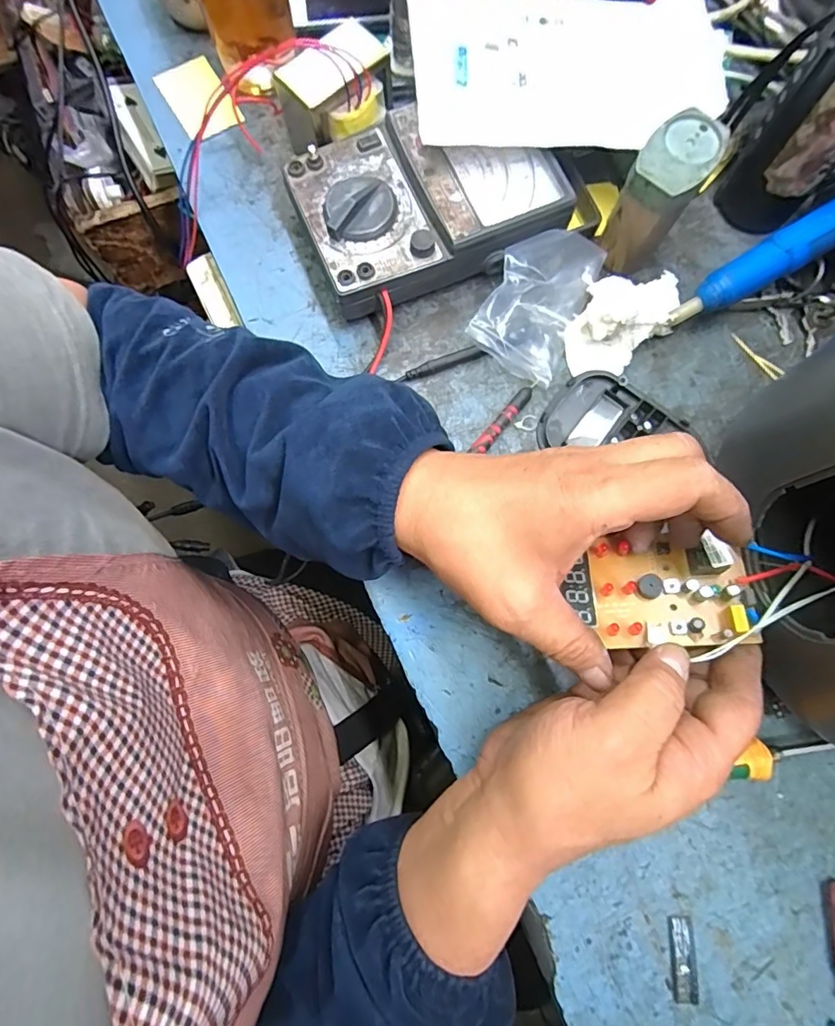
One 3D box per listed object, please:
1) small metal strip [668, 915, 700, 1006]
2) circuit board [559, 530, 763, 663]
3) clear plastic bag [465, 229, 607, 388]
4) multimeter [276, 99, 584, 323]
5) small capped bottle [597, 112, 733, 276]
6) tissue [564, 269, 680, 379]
[{"bbox_3d":[0.144,0.241,0.273,0.014,0.004,0.041,0,79,1],"label":"small metal strip"},{"bbox_3d":[0.125,0.041,0.263,0.086,0.022,0.055,0,77,10],"label":"circuit board"},{"bbox_3d":[0.080,-0.142,0.335,0.060,0.040,0.104,25,80,6],"label":"clear plastic bag"},{"bbox_3d":[0.006,-0.209,0.344,0.171,0.047,0.117,-24,79,-4],"label":"multimeter"},{"bbox_3d":[0.154,-0.201,0.328,0.038,0.080,0.060,34,81,8],"label":"small capped bottle"},{"bbox_3d":[0.136,-0.127,0.338,0.066,0.033,0.063,6,79,3],"label":"tissue"}]

